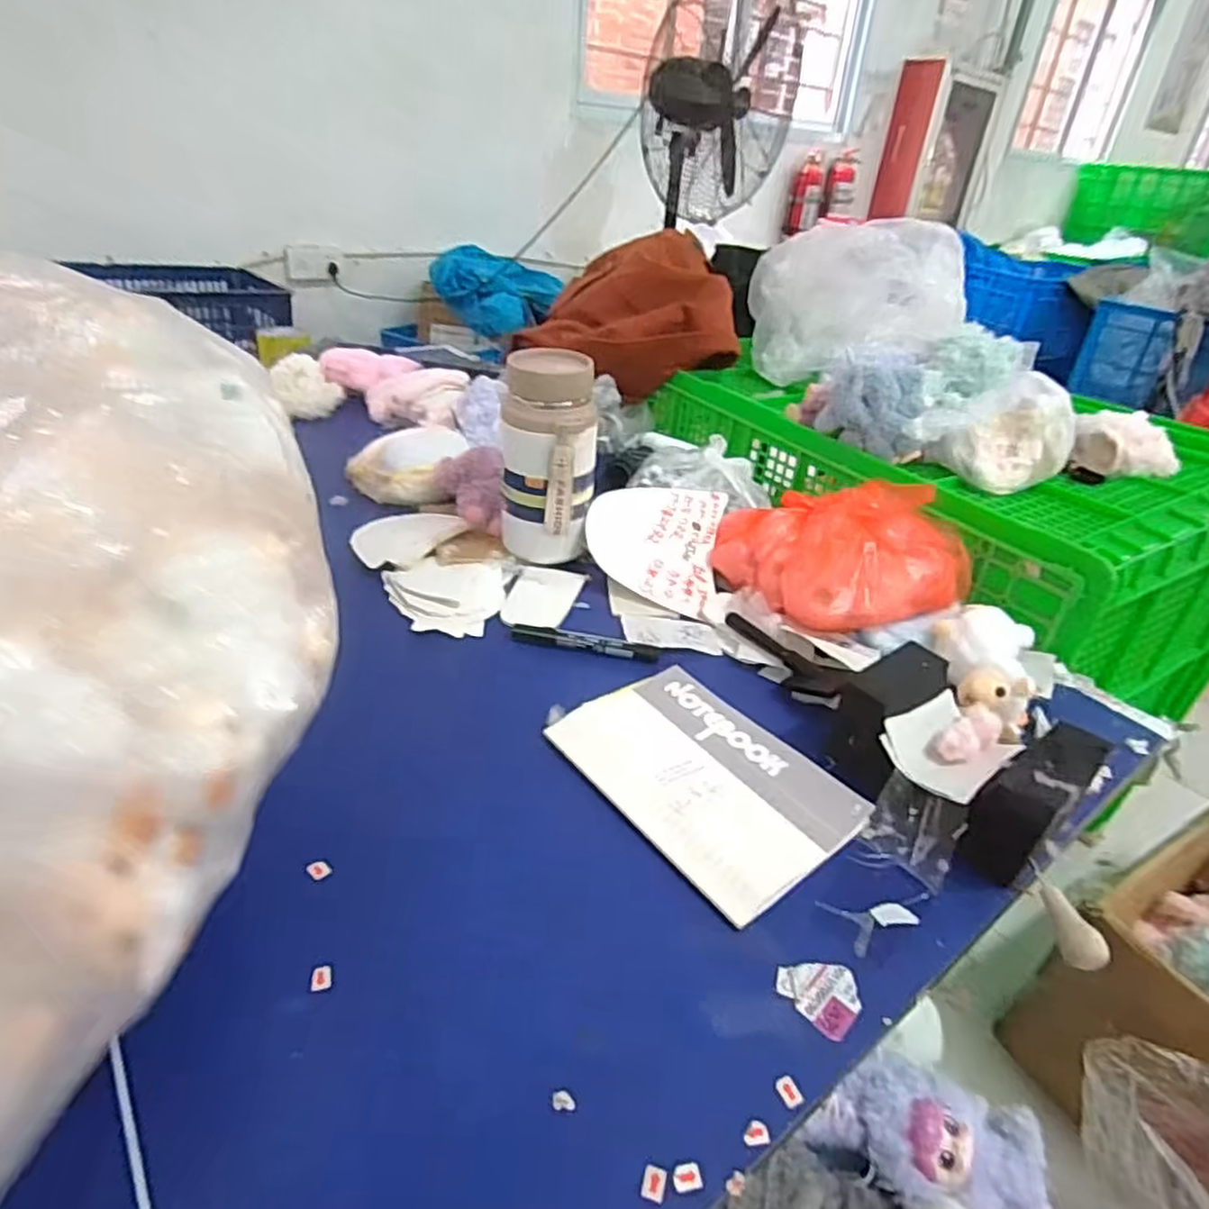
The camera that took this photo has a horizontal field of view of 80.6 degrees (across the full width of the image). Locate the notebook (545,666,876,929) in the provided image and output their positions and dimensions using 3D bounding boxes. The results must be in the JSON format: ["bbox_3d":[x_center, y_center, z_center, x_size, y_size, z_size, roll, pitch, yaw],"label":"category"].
[{"bbox_3d":[0.070,0.121,0.526,0.143,0.012,0.203,-21,42,-35],"label":"notebook"}]

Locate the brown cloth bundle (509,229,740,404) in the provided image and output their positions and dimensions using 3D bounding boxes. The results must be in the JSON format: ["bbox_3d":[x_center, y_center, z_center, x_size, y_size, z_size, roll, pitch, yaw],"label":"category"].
[{"bbox_3d":[0.027,-0.472,1.172,0.329,0.209,0.322,4,33,-5],"label":"brown cloth bundle"}]

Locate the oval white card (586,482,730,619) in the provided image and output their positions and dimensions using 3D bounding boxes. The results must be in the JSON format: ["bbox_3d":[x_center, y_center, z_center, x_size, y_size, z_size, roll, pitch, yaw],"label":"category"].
[{"bbox_3d":[0.052,-0.067,0.750,0.140,0.013,0.163,15,61,-4],"label":"oval white card"}]

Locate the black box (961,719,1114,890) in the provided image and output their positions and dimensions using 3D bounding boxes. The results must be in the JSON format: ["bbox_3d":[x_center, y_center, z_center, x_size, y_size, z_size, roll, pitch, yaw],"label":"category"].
[{"bbox_3d":[0.283,0.132,0.478,0.103,0.075,0.045,-23,43,-37],"label":"black box"}]

